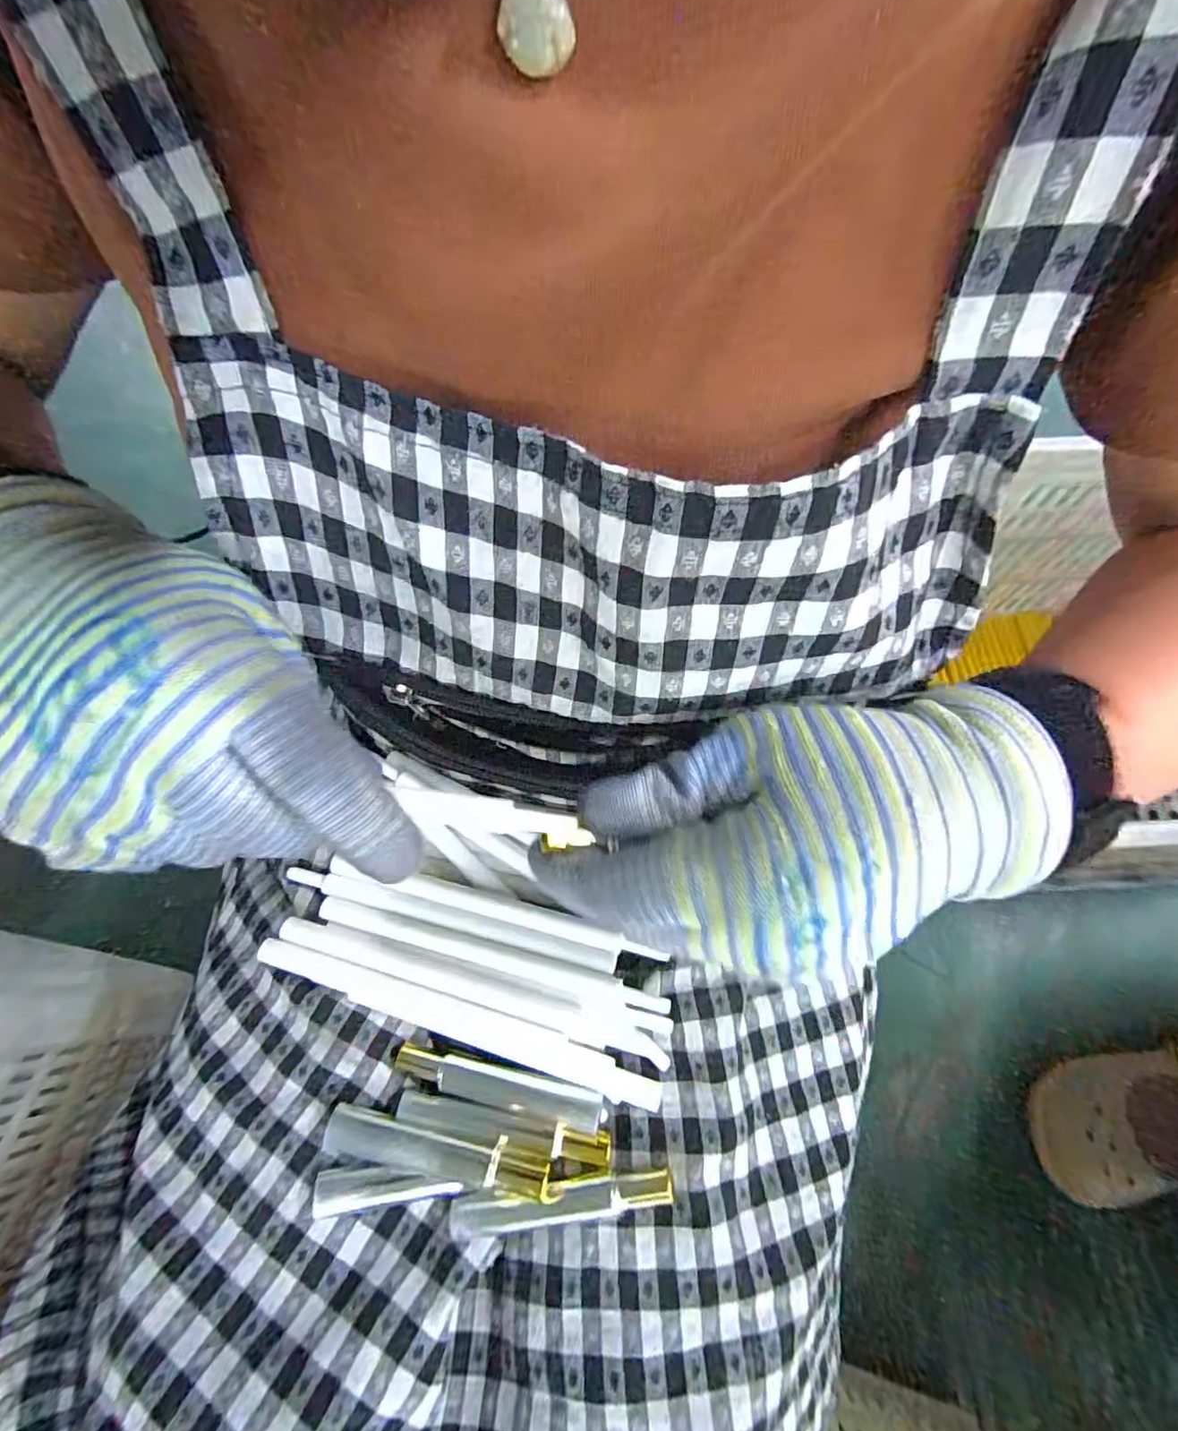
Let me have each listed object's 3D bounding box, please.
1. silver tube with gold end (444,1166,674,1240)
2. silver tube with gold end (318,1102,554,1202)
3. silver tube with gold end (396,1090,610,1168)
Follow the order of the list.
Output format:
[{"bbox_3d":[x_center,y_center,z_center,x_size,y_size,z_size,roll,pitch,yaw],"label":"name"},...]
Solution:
[{"bbox_3d":[-0.011,0.186,0.220,0.084,0.014,0.012,-9,67,-2],"label":"silver tube with gold end"},{"bbox_3d":[-0.058,0.172,0.224,0.091,0.019,0.019,9,68,6],"label":"silver tube with gold end"},{"bbox_3d":[-0.035,0.167,0.233,0.086,0.008,0.012,8,68,5],"label":"silver tube with gold end"}]

